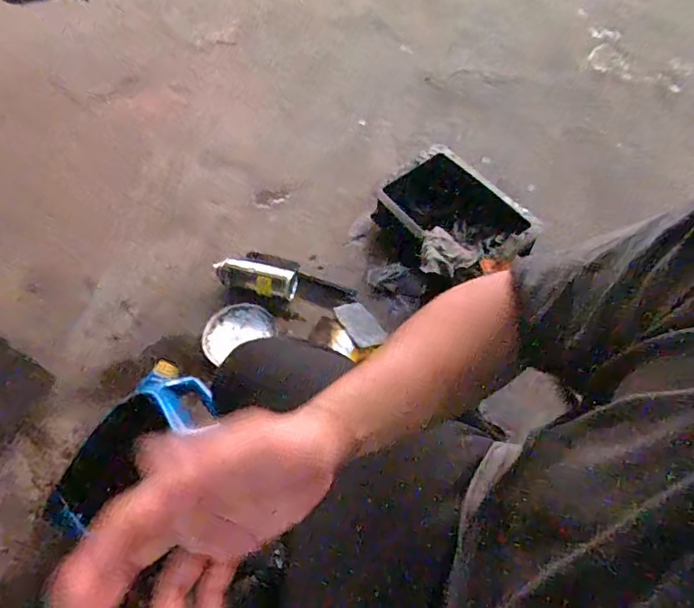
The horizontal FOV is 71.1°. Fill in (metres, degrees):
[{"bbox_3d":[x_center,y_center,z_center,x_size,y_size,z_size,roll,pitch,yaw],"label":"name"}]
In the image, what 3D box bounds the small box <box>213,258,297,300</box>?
[{"bbox_3d":[-0.202,-0.054,1.056,0.179,0.058,0.058,10,61,9],"label":"small box"}]

